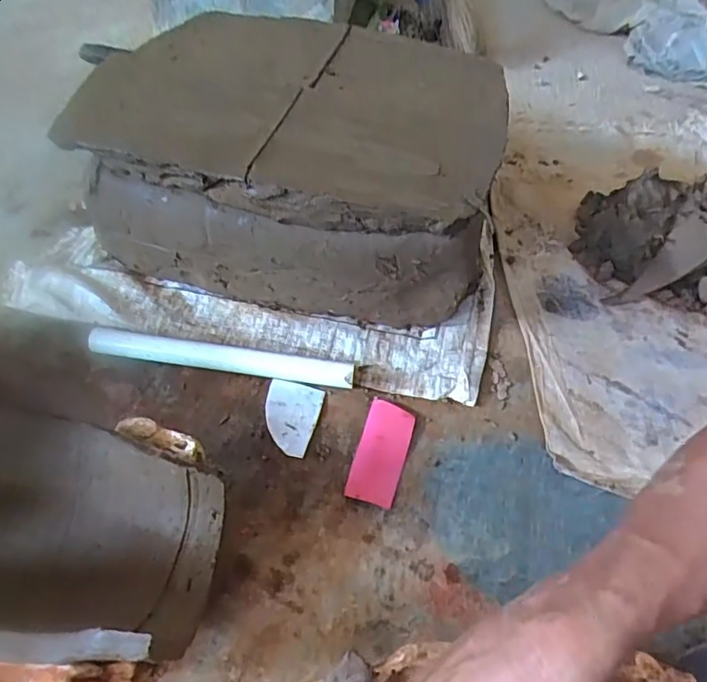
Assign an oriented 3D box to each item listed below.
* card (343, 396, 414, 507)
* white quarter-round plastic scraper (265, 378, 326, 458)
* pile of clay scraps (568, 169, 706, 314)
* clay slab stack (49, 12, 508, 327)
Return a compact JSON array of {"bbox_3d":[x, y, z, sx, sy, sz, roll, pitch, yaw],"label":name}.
[{"bbox_3d":[0.027,0.102,0.522,0.044,0.006,0.105,14,49,8],"label":"card"},{"bbox_3d":[-0.062,0.074,0.542,0.054,0.005,0.078,13,49,0],"label":"white quarter-round plastic scraper"},{"bbox_3d":[0.415,-0.122,0.697,0.252,0.091,0.183,18,49,11],"label":"pile of clay scraps"},{"bbox_3d":[-0.047,-0.210,0.672,0.408,0.190,0.346,14,49,8],"label":"clay slab stack"}]

